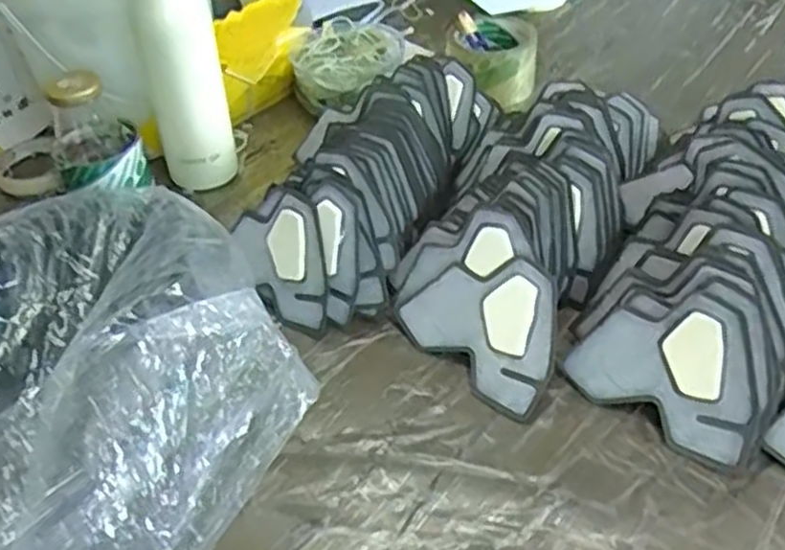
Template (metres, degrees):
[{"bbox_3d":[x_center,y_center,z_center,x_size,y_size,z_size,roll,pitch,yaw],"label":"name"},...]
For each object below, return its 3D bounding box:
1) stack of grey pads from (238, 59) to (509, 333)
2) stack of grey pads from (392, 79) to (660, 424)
[{"bbox_3d":[-0.033,-0.091,0.668,0.164,0.091,0.294,17,47,21],"label":"stack of grey pads"},{"bbox_3d":[0.110,-0.056,0.623,0.151,0.081,0.344,16,47,20],"label":"stack of grey pads"}]

